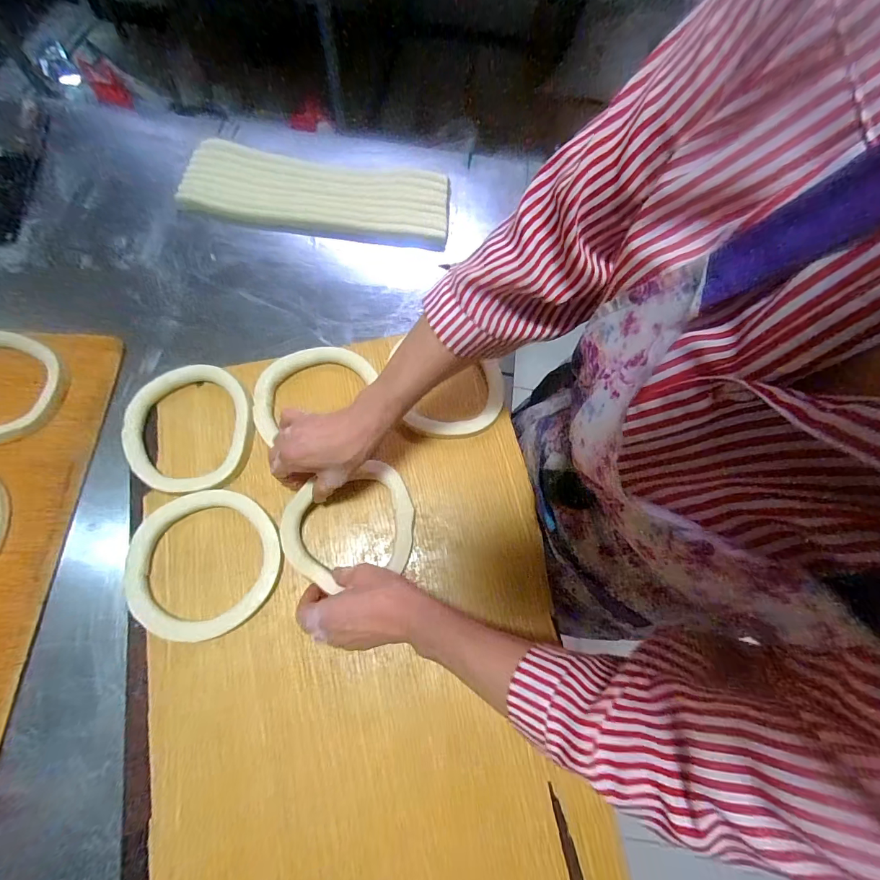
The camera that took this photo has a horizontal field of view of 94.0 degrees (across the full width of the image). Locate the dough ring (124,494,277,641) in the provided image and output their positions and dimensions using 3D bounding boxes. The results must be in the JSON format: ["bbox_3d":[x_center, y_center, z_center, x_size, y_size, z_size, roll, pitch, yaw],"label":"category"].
[{"bbox_3d":[-0.253,0.131,0.445,0.154,0.014,0.151,0,71,-1],"label":"dough ring"}]

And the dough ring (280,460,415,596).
[{"bbox_3d":[-0.100,0.096,0.459,0.143,0.034,0.120,-22,73,-8],"label":"dough ring"}]

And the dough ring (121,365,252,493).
[{"bbox_3d":[-0.298,-0.015,0.490,0.137,0.019,0.155,-11,71,-5],"label":"dough ring"}]

